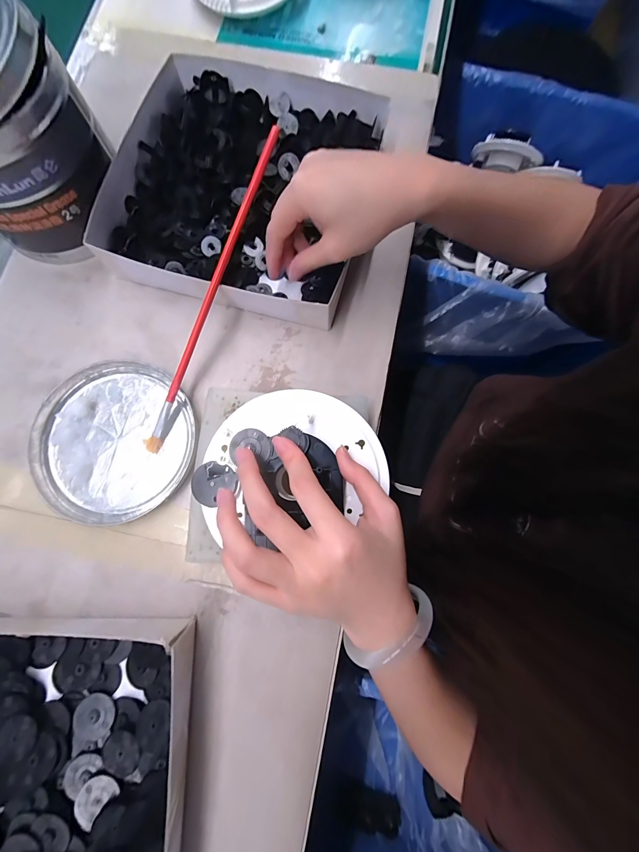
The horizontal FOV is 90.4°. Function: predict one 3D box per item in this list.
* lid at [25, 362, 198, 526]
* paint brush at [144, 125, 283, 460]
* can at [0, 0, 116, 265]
[{"bbox_3d":[-0.166,0.010,0.256,0.124,0.012,0.126,0,79,1],"label":"lid"},{"bbox_3d":[-0.084,-0.094,0.242,0.011,0.009,0.249,26,98,6],"label":"paint brush"},{"bbox_3d":[-0.229,-0.212,0.243,0.123,0.117,0.104,-36,80,-6],"label":"can"}]

